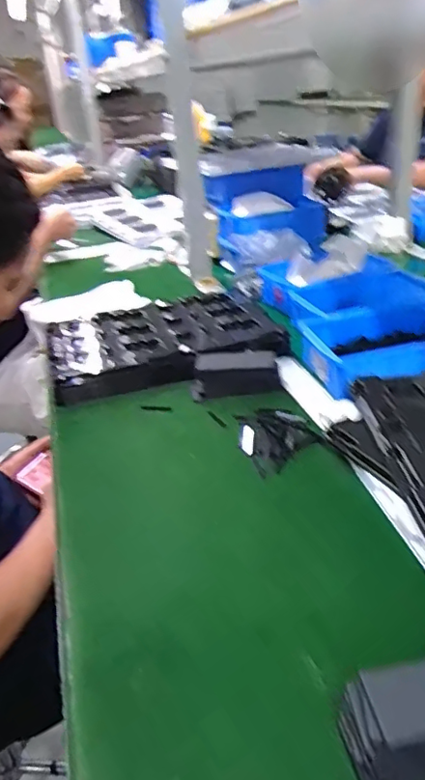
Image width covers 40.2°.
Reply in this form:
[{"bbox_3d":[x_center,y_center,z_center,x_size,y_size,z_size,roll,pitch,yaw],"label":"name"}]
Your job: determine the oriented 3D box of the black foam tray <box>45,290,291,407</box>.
[{"bbox_3d":[-0.075,-0.079,0.883,0.339,0.038,0.253,-13,30,-12],"label":"black foam tray"}]

